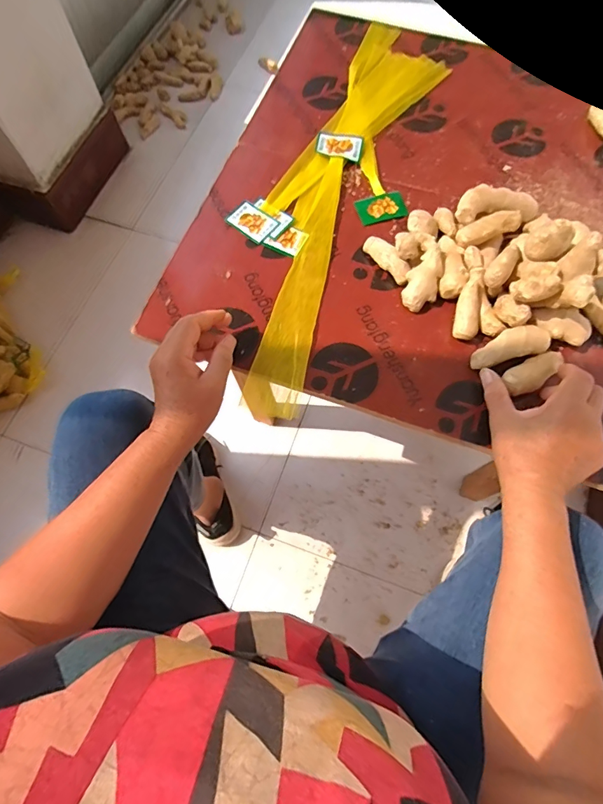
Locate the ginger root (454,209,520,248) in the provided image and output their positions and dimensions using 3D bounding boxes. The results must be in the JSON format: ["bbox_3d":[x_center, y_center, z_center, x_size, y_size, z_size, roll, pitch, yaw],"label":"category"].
[{"bbox_3d":[0.207,-0.193,0.474,0.070,0.018,0.026,-18,70,-6],"label":"ginger root"}]

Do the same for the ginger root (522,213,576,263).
[{"bbox_3d":[0.254,-0.169,0.440,0.042,0.028,0.035,-17,70,-6],"label":"ginger root"}]

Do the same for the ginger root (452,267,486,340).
[{"bbox_3d":[0.181,-0.106,0.455,0.028,0.016,0.080,14,89,5],"label":"ginger root"}]

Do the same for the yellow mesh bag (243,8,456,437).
[{"bbox_3d":[0.045,-0.279,0.544,0.135,0.013,0.642,21,71,8],"label":"yellow mesh bag"}]

